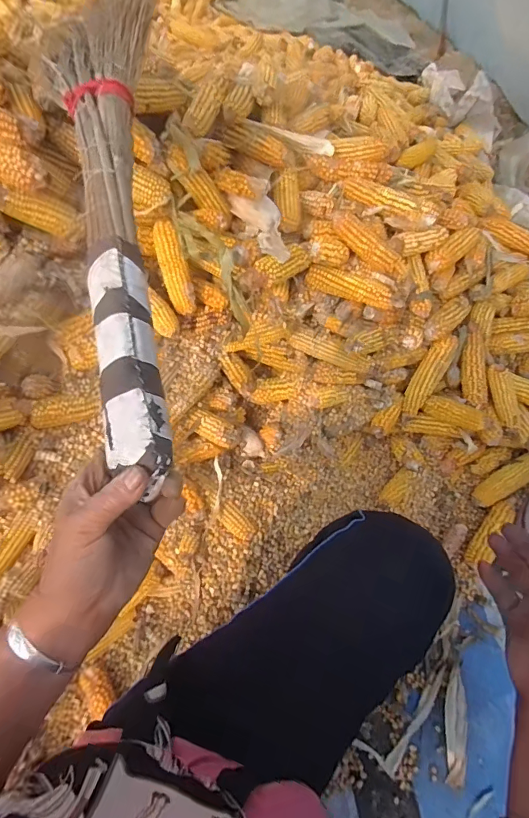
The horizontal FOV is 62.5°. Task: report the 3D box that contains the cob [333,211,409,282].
[{"bbox_3d":[0.193,-0.302,0.807,0.172,0.039,0.044,44,69,5],"label":"cob"}]

